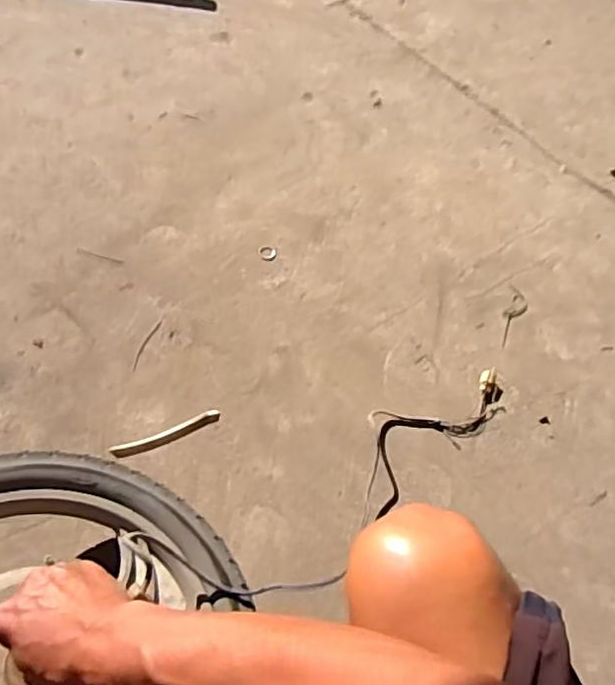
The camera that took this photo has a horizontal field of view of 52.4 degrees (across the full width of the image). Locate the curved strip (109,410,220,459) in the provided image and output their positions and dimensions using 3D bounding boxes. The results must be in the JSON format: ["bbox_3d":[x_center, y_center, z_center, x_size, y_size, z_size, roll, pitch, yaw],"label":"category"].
[{"bbox_3d":[-0.192,0.126,0.860,0.150,0.016,0.021,-22,65,-15],"label":"curved strip"}]

